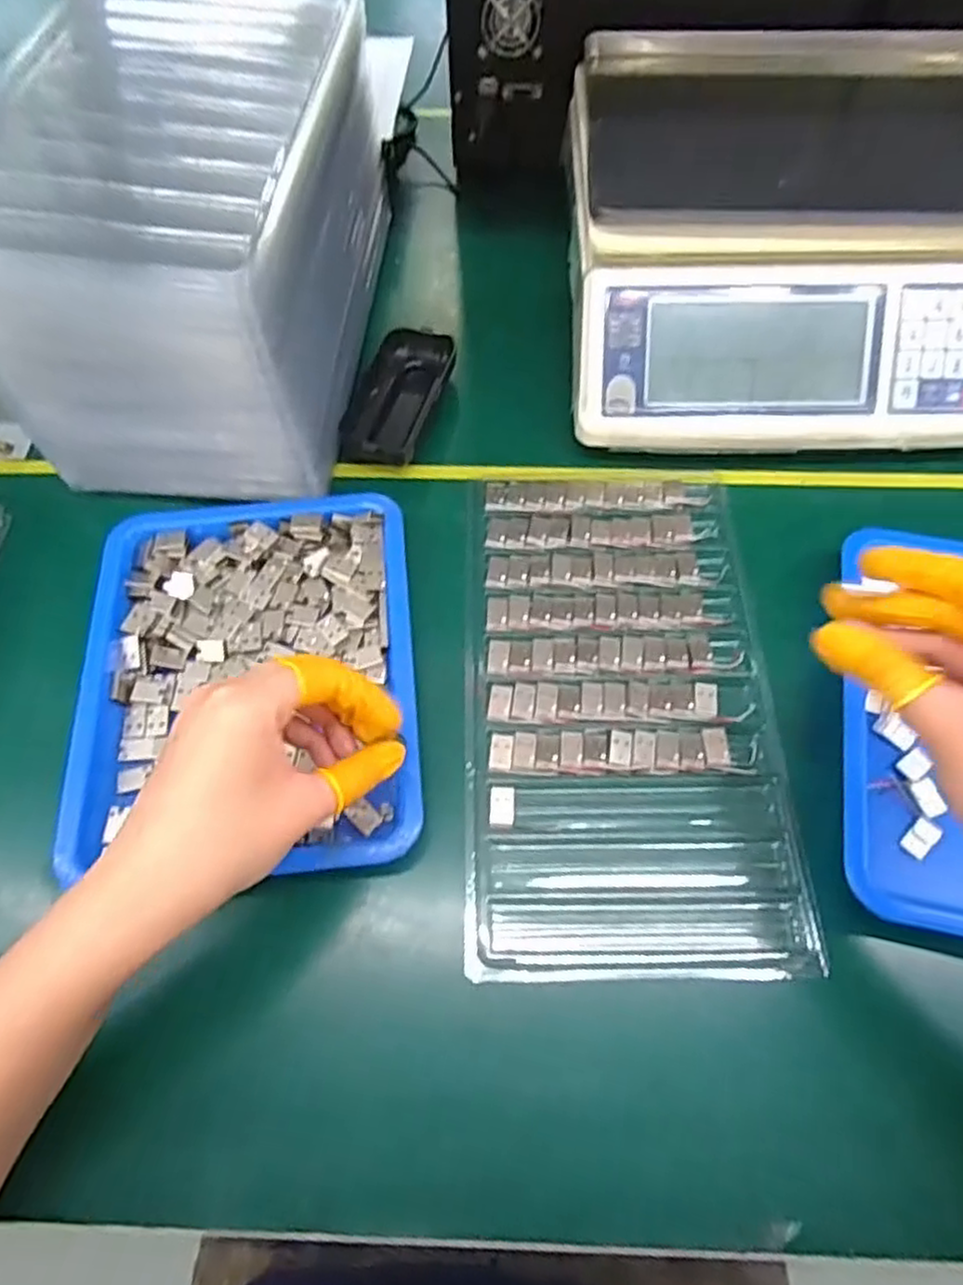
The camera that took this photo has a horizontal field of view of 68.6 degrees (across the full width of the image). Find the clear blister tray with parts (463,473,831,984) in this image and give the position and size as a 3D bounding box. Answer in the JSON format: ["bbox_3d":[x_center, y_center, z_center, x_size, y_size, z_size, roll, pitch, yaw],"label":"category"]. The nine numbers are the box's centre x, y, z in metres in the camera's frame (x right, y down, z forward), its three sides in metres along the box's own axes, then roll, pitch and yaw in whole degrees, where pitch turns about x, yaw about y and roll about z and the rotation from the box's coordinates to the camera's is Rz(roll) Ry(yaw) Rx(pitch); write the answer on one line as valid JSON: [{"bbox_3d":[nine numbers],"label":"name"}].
[{"bbox_3d":[0.073,0.025,0.388,0.161,0.010,0.287,-1,63,1],"label":"clear blister tray with parts"}]

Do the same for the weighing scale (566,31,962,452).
[{"bbox_3d":[0.205,-0.270,0.473,0.279,0.106,0.293,1,63,2],"label":"weighing scale"}]

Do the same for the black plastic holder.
[{"bbox_3d":[-0.057,-0.166,0.482,0.050,0.026,0.109,17,65,10],"label":"black plastic holder"}]

